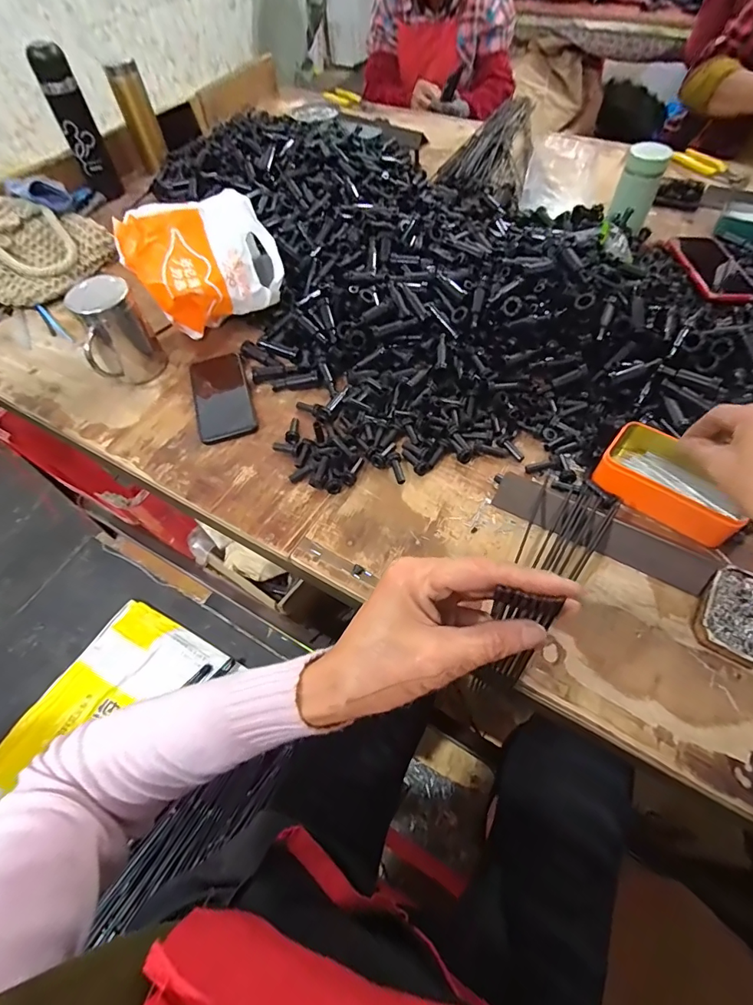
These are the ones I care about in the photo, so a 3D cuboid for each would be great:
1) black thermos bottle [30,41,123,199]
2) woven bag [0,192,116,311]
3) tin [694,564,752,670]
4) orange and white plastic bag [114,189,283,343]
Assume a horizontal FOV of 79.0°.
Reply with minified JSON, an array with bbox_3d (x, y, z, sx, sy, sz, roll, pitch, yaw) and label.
[{"bbox_3d":[-0.578,-0.728,0.886,0.068,0.230,0.056,-26,60,-14],"label":"black thermos bottle"},{"bbox_3d":[-0.608,-0.439,0.782,0.215,0.120,0.199,12,59,12],"label":"woven bag"},{"bbox_3d":[0.344,0.108,0.427,0.069,0.023,0.087,24,62,18],"label":"tin"},{"bbox_3d":[-0.242,-0.331,0.662,0.187,0.156,0.121,-24,59,-12],"label":"orange and white plastic bag"}]

